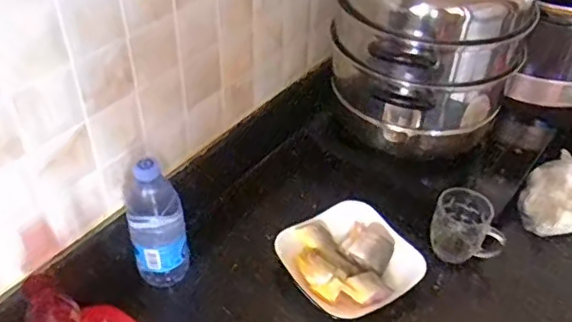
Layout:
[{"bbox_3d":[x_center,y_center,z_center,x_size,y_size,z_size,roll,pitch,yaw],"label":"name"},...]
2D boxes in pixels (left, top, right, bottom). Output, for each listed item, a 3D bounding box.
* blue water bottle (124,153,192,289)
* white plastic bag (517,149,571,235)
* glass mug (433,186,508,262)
[{"bbox_3d":[-0.168,0.077,0.741,0.070,0.191,0.075,1,41,-1],"label":"blue water bottle"},{"bbox_3d":[0.430,0.051,0.882,0.136,0.062,0.122,-18,45,-21],"label":"white plastic bag"},{"bbox_3d":[0.261,0.092,0.821,0.091,0.086,0.071,12,42,11],"label":"glass mug"}]

